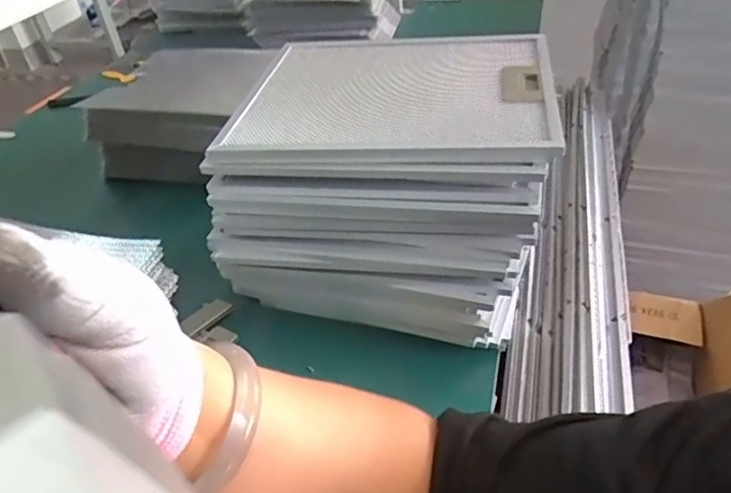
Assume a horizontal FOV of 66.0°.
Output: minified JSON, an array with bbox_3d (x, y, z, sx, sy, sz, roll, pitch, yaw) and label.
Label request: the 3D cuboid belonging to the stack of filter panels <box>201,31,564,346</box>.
[{"bbox_3d":[0.028,-0.084,0.695,0.368,0.282,0.287,6,41,16],"label":"stack of filter panels"}]

